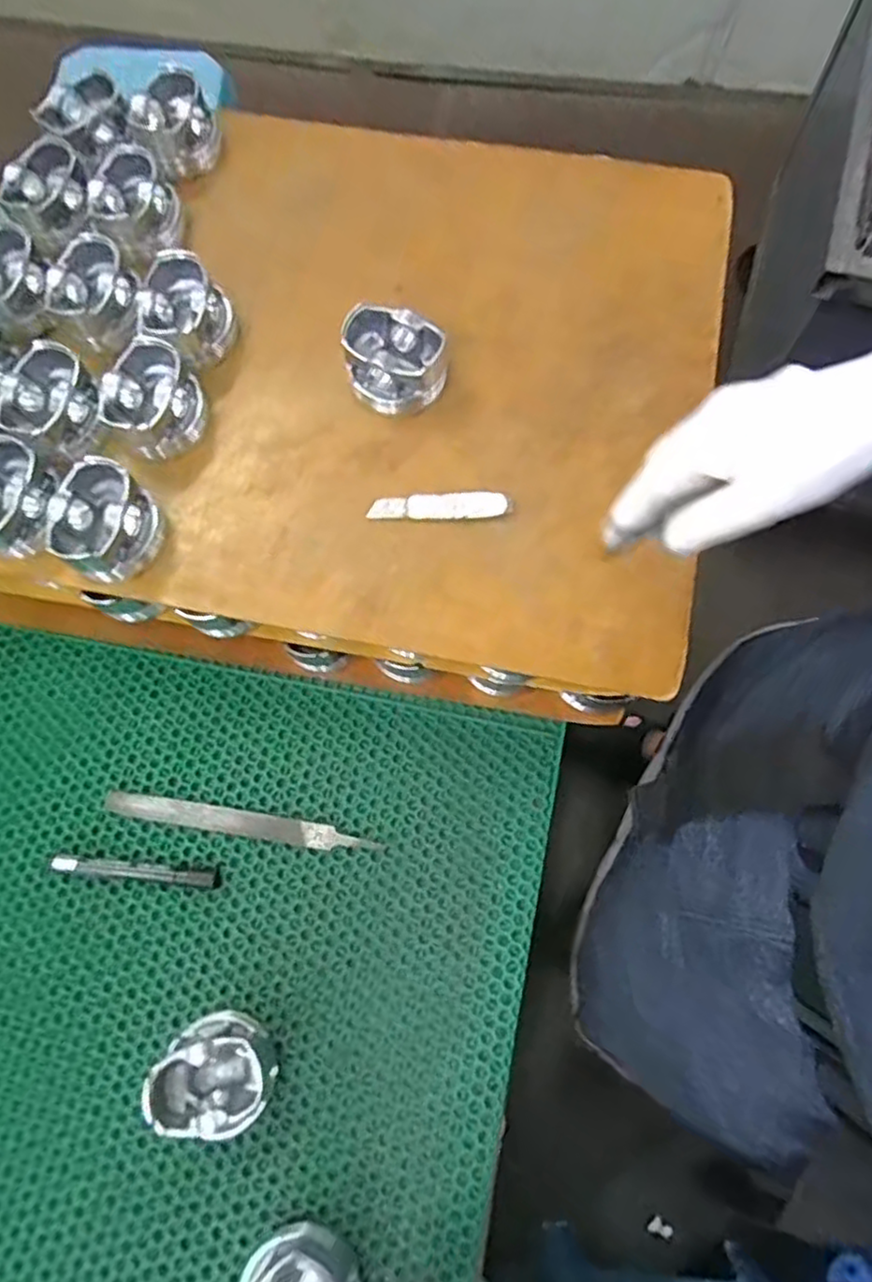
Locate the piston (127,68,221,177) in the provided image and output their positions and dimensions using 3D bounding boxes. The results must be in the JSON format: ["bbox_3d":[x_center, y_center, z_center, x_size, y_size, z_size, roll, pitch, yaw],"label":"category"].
[{"bbox_3d":[-0.242,-0.483,0.648,0.070,0.054,0.070,-1,74,2],"label":"piston"}]

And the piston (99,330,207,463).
[{"bbox_3d":[-0.228,-0.193,0.557,0.069,0.052,0.079,41,80,13],"label":"piston"}]

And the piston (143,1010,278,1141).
[{"bbox_3d":[-0.169,0.323,0.518,0.085,0.051,0.074,-8,74,-1],"label":"piston"}]

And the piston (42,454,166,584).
[{"bbox_3d":[-0.252,-0.090,0.526,0.067,0.047,0.080,14,75,6],"label":"piston"}]

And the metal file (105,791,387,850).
[{"bbox_3d":[-0.164,0.153,0.582,0.232,0.006,0.020,9,75,4],"label":"metal file"}]

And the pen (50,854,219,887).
[{"bbox_3d":[-0.248,0.188,0.570,0.138,0.012,0.015,6,74,3],"label":"pen"}]

